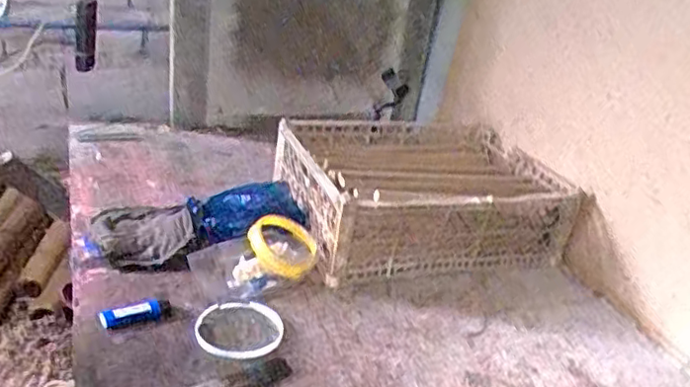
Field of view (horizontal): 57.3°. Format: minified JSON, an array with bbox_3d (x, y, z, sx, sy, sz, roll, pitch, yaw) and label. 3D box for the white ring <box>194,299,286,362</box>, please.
[{"bbox_3d":[-0.122,0.160,0.763,0.097,0.019,0.109,18,25,15],"label":"white ring"}]

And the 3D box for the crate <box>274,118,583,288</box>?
[{"bbox_3d":[0.115,0.002,1.074,0.420,0.150,0.343,-2,28,-25],"label":"crate"}]

